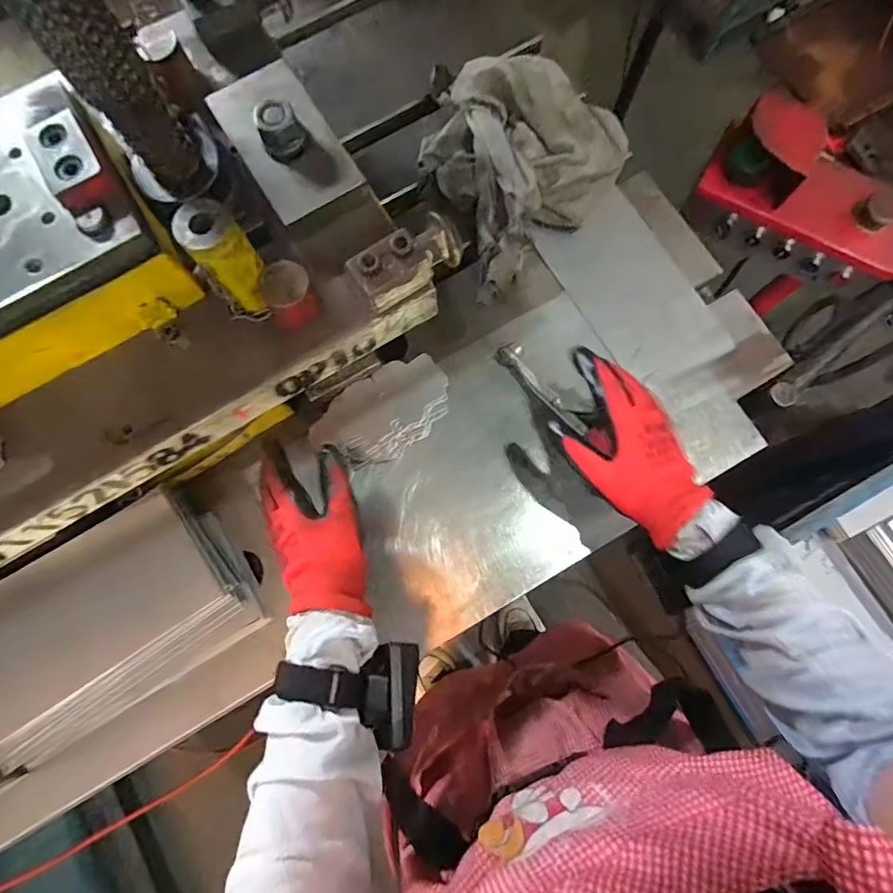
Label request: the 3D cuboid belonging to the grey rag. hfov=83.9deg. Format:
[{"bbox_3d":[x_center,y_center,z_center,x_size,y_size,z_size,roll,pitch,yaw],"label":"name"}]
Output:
[{"bbox_3d":[0.072,-0.316,0.553,0.239,0.073,0.196,-40,80,-7],"label":"grey rag"}]

